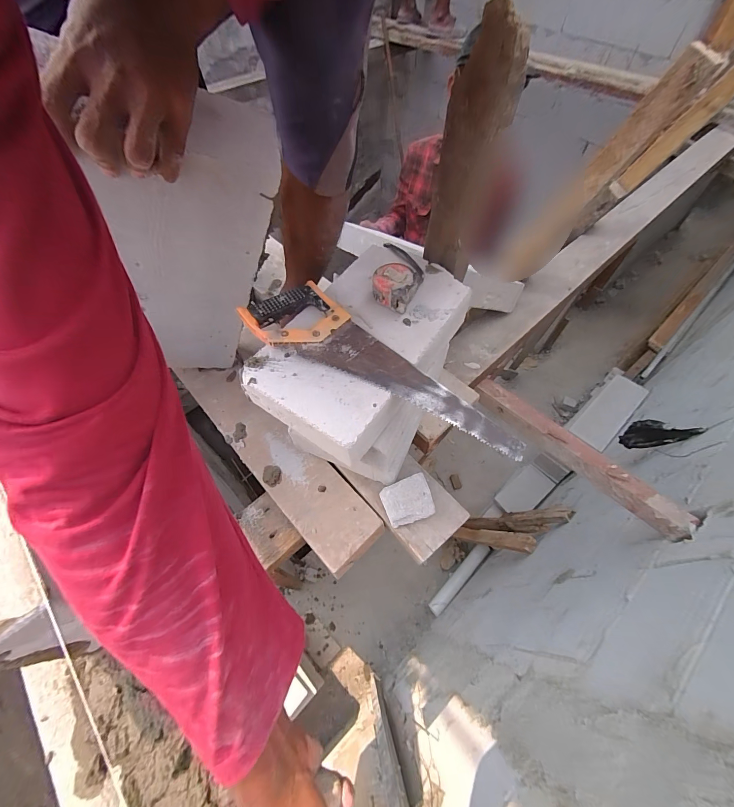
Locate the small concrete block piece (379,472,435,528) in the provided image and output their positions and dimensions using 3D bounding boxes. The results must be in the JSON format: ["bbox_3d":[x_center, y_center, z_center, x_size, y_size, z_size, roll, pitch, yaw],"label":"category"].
[{"bbox_3d":[0.065,0.160,0.565,0.080,0.025,0.070,-17,78,7],"label":"small concrete block piece"}]

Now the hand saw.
[{"bbox_3d":[0.019,-0.060,0.460,0.399,0.031,0.103,27,62,16],"label":"hand saw"}]

